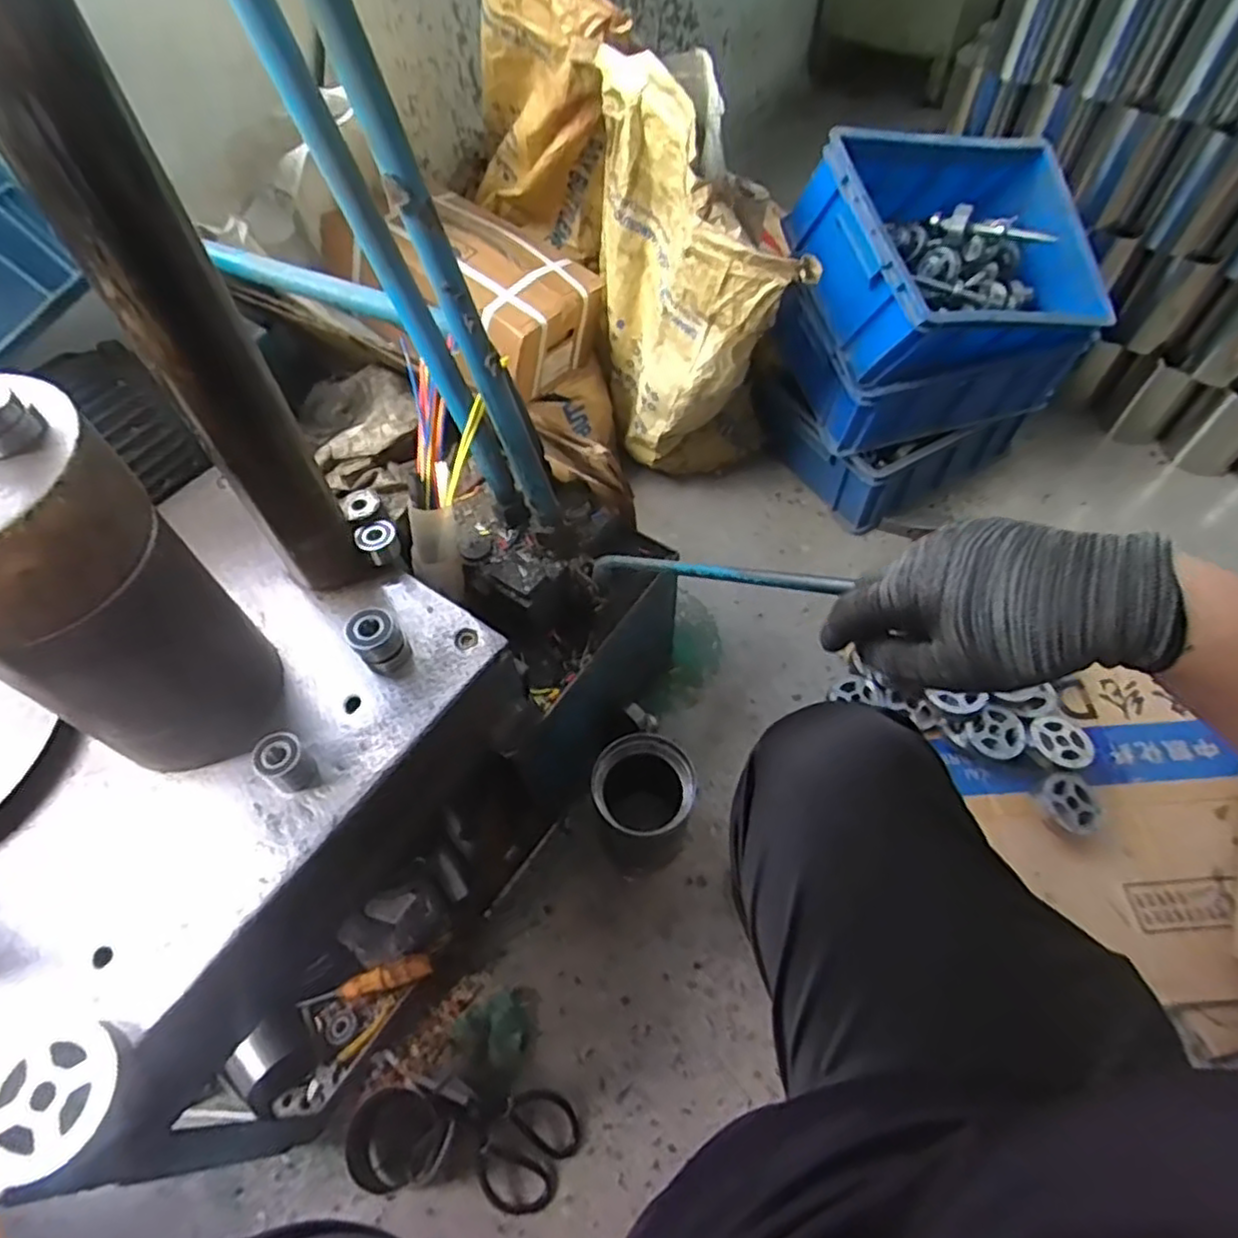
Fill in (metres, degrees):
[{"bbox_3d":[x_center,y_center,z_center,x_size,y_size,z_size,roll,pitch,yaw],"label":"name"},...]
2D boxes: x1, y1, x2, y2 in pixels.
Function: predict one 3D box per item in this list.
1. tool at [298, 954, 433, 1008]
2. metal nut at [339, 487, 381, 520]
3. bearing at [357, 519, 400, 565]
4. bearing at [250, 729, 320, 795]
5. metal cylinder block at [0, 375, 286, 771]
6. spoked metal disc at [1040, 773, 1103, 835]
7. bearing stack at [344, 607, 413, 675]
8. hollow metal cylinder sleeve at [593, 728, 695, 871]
[{"bbox_3d":[-0.290,0.424,0.821,0.161,0.034,0.028,-22,57,8],"label":"tool"},{"bbox_3d":[-0.234,-0.105,0.643,0.034,0.010,0.035,-23,59,-12],"label":"metal nut"},{"bbox_3d":[-0.216,-0.069,0.635,0.035,0.025,0.029,-25,60,-14],"label":"bearing"},{"bbox_3d":[-0.245,0.106,0.520,0.032,0.040,0.034,-1,57,1],"label":"bearing"},{"bbox_3d":[-0.332,-0.016,0.452,0.117,0.244,0.146,-36,63,-20],"label":"metal cylinder block"},{"bbox_3d":[0.584,0.235,0.908,0.064,0.018,0.077,-36,63,-20],"label":"spoked metal disc"},{"bbox_3d":[-0.198,0.017,0.578,0.040,0.043,0.041,-33,62,-18],"label":"bearing stack"},{"bbox_3d":[0.029,0.223,0.874,0.117,0.171,0.127,-14,58,-7],"label":"hollow metal cylinder sleeve"}]

